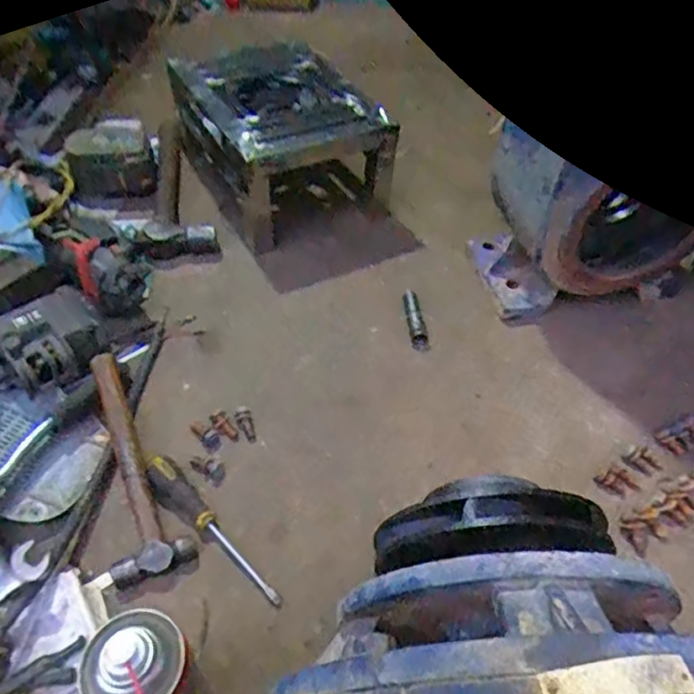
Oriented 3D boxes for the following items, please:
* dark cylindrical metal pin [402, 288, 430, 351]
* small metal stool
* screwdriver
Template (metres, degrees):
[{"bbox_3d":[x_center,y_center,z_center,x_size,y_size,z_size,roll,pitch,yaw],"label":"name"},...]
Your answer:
[{"bbox_3d":[0.090,-0.037,0.776,0.026,0.022,0.093,-3,50,-6],"label":"dark cylindrical metal pin"},{"bbox_3d":[-0.098,-0.302,0.876,0.221,0.166,0.268,-25,55,-23],"label":"small metal stool"},{"bbox_3d":[-0.130,0.177,0.563,0.032,0.032,0.185,-35,60,-29],"label":"screwdriver"}]

